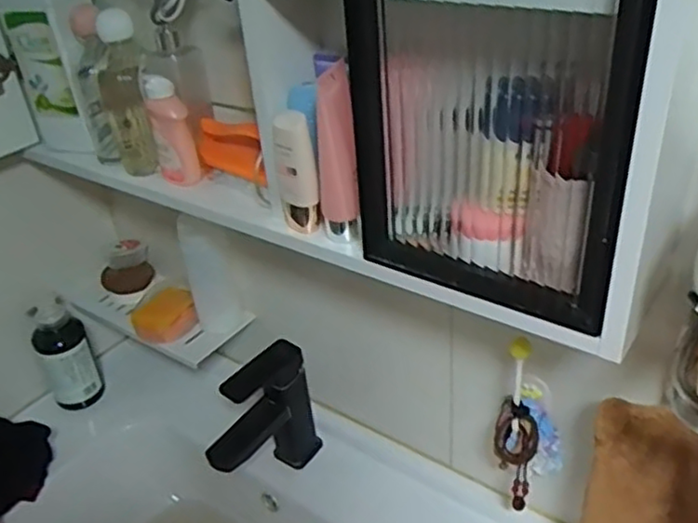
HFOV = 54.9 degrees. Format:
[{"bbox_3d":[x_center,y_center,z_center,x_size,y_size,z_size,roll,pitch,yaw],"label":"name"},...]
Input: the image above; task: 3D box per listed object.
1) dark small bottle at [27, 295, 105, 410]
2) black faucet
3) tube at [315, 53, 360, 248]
[{"bbox_3d":[-0.407,0.134,0.970,0.067,0.159,0.053,-20,36,-21],"label":"dark small bottle"},{"bbox_3d":[-0.107,0.206,0.826,0.059,0.169,0.151,21,42,34],"label":"black faucet"},{"bbox_3d":[-0.011,-0.086,0.567,0.033,0.148,0.027,-7,34,-2],"label":"tube"}]

